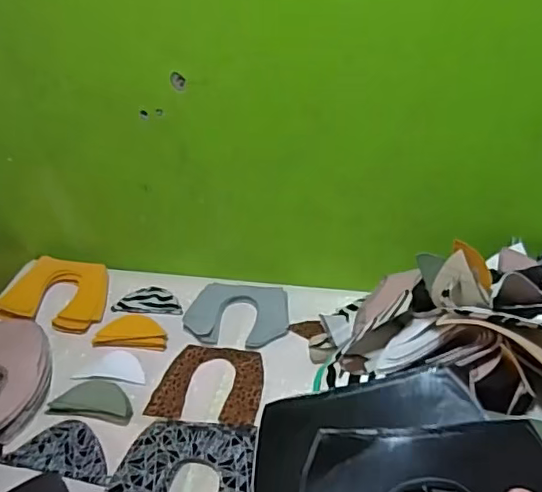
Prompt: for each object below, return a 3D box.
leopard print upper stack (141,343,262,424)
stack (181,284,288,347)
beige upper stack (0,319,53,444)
[{"bbox_3d":[-0.082,0.187,0.771,0.145,0.007,0.119,3,39,12],"label":"leopard print upper stack"},{"bbox_3d":[-0.050,0.102,0.855,0.156,0.014,0.113,4,39,14],"label":"stack"},{"bbox_3d":[-0.392,0.171,0.798,0.175,0.039,0.183,2,39,12],"label":"beige upper stack"}]

